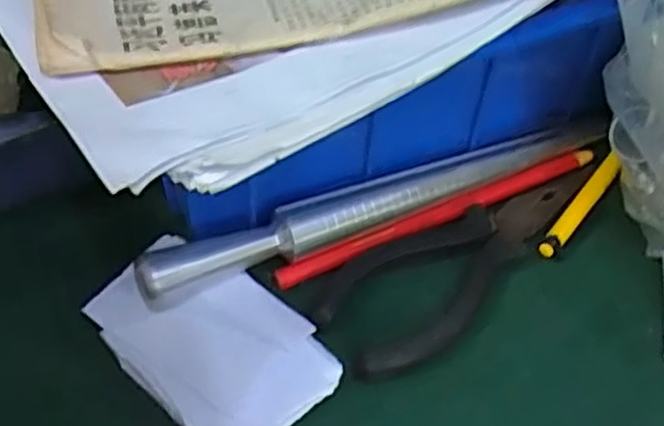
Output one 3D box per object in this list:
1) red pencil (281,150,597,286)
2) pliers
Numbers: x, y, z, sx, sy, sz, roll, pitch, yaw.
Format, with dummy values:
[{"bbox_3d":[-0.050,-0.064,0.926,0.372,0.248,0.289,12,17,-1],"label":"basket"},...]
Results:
[{"bbox_3d":[0.051,0.000,0.332,0.164,0.008,0.008,-21,56,-18],"label":"red pencil"},{"bbox_3d":[0.064,0.016,0.319,0.155,0.007,0.050,-28,59,-22],"label":"pliers"}]

